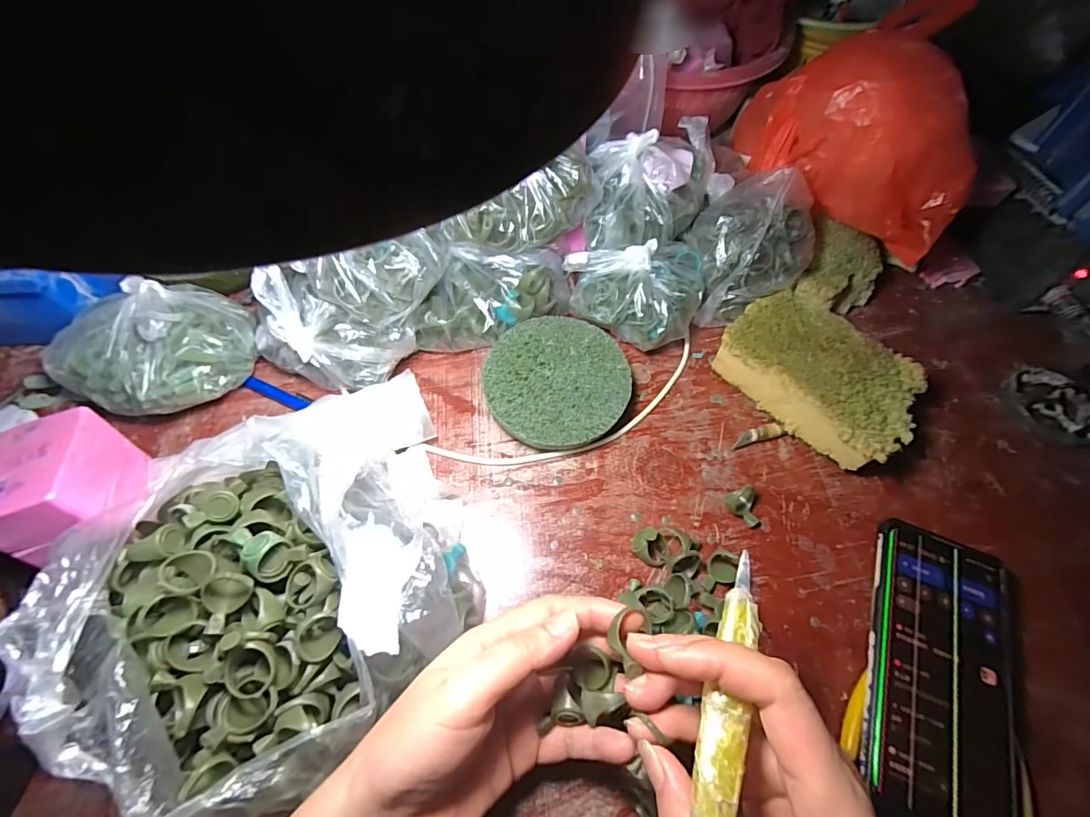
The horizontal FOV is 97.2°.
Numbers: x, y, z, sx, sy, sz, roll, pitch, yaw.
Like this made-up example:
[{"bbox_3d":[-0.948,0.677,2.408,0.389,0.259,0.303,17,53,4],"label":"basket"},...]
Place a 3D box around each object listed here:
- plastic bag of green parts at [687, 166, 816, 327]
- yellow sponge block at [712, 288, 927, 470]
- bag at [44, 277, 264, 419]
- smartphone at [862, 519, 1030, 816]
[{"bbox_3d":[0.170,-0.134,0.396,0.091,0.082,0.089,-10,63,-9],"label":"plastic bag of green parts"},{"bbox_3d":[0.209,-0.025,0.372,0.097,0.048,0.141,-40,71,-22],"label":"yellow sponge block"},{"bbox_3d":[-0.267,-0.039,0.338,0.087,0.068,0.117,41,67,17],"label":"bag"},{"bbox_3d":[0.237,0.157,0.281,0.089,0.012,0.165,22,63,7],"label":"smartphone"}]

